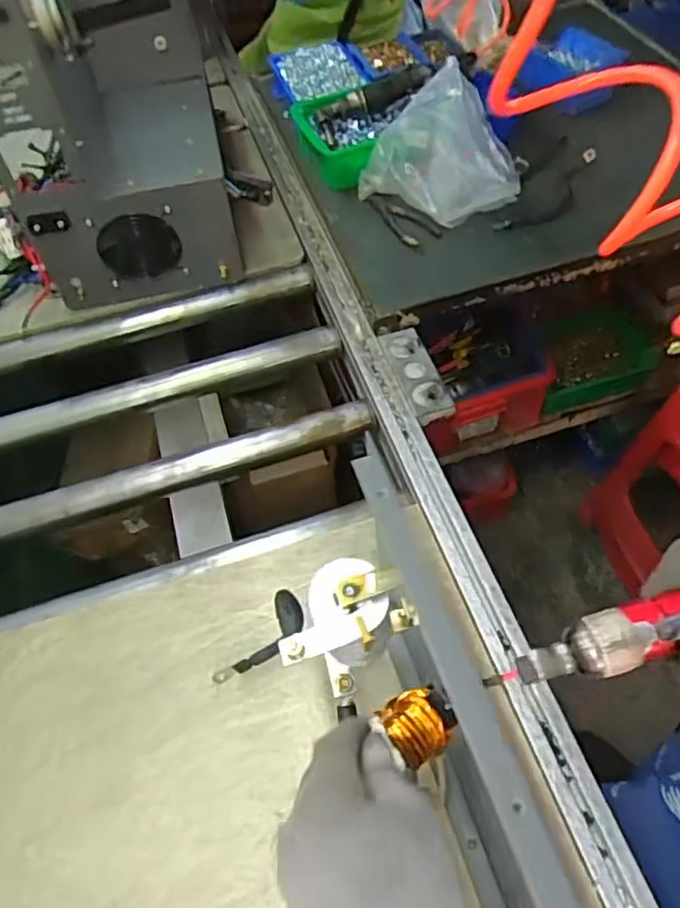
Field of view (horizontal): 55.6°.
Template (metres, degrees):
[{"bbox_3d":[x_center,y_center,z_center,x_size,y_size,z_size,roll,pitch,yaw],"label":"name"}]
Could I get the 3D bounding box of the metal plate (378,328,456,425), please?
[{"bbox_3d":[0.103,-0.112,0.876,0.056,0.014,0.158,-16,56,-6],"label":"metal plate"}]

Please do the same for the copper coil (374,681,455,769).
[{"bbox_3d":[0.057,0.192,0.459,0.050,0.047,0.049,-2,56,2],"label":"copper coil"}]

